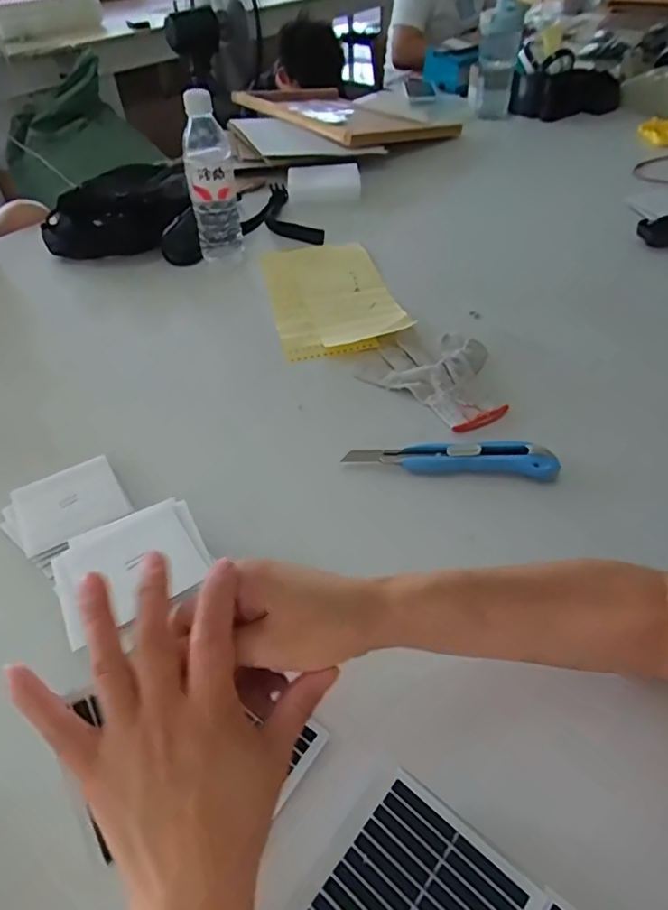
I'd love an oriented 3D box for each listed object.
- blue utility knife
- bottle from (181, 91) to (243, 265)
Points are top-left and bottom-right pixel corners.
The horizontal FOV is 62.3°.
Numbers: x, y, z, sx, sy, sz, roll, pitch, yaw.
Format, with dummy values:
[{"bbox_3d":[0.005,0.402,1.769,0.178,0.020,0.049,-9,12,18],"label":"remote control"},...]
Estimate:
[{"bbox_3d":[0.111,0.002,0.525,0.194,0.024,0.026,4,46,7],"label":"blue utility knife"},{"bbox_3d":[-0.168,-0.370,0.761,0.063,0.220,0.054,-10,46,-7],"label":"bottle"}]

